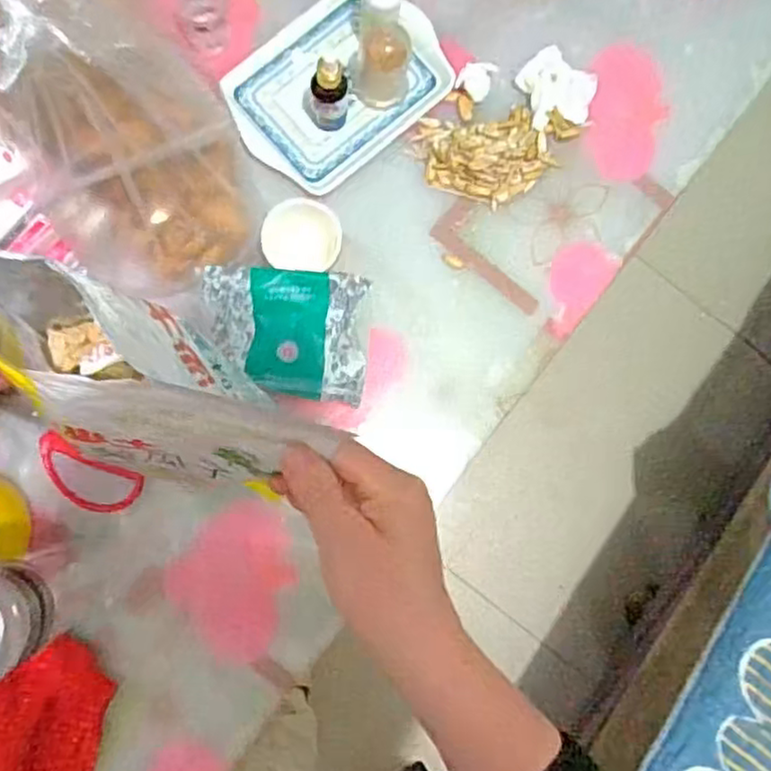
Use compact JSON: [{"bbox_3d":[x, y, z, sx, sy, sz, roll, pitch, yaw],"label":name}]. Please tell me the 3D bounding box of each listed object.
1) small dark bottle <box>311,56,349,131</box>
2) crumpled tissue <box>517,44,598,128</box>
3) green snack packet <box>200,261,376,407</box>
[{"bbox_3d":[-0.048,-0.251,0.604,0.030,0.089,0.028,9,83,-5],"label":"small dark bottle"},{"bbox_3d":[0.163,-0.285,0.661,0.066,0.013,0.080,-18,86,-7],"label":"crumpled tissue"},{"bbox_3d":[-0.078,-0.041,0.552,0.127,0.038,0.101,4,84,-5],"label":"green snack packet"}]

